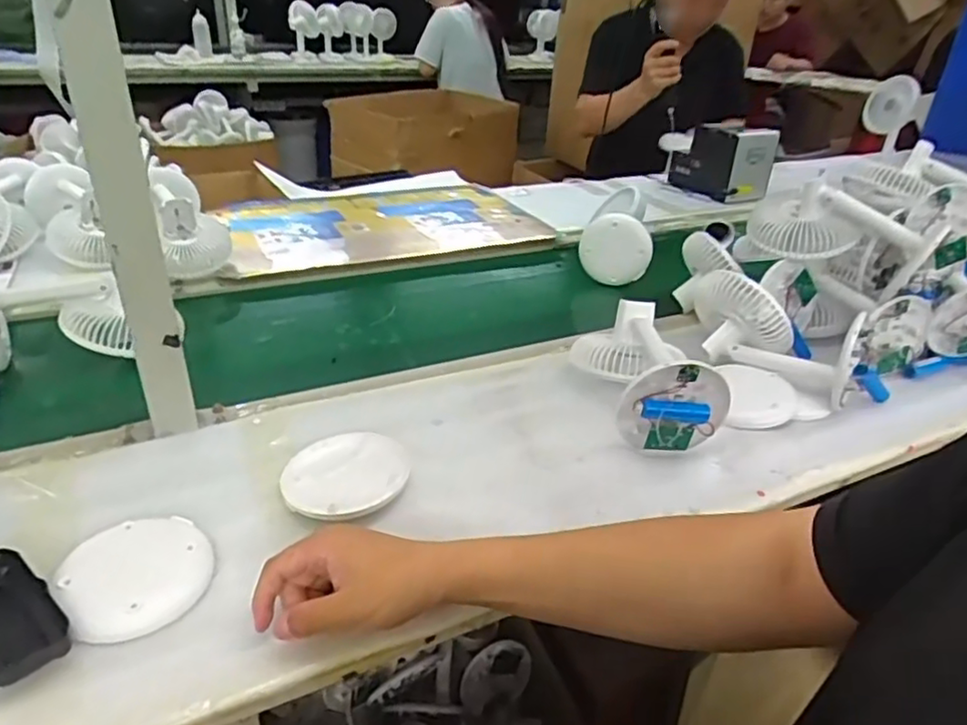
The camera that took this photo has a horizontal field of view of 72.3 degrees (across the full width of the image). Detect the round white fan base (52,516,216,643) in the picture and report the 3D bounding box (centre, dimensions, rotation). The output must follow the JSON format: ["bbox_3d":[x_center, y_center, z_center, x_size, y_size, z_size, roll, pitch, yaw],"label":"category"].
[{"bbox_3d":[-0.257,0.158,0.494,0.097,0.019,0.100,4,29,-2],"label":"round white fan base"}]

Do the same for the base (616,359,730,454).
[{"bbox_3d":[0.185,0.043,0.638,0.098,0.102,0.029,-2,30,-13],"label":"base"}]

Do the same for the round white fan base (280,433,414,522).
[{"bbox_3d":[-0.124,0.100,0.592,0.104,0.017,0.113,4,29,-2],"label":"round white fan base"}]

